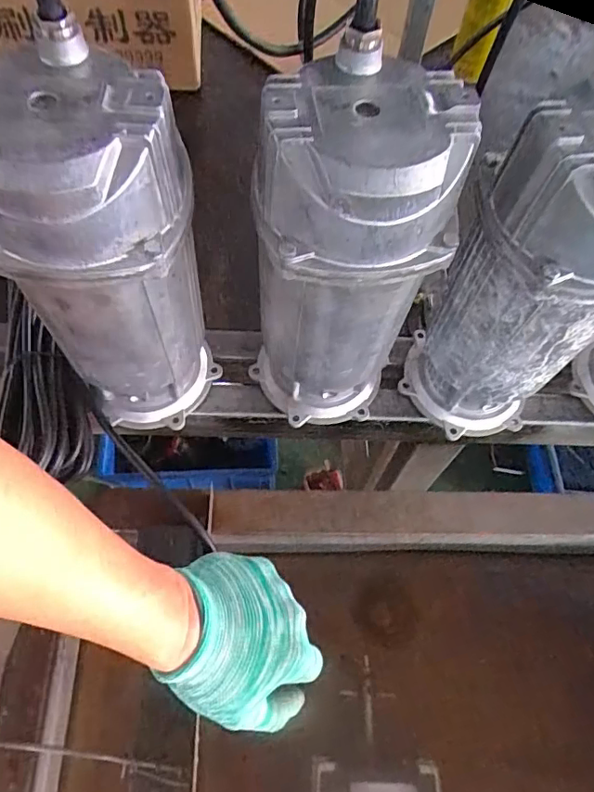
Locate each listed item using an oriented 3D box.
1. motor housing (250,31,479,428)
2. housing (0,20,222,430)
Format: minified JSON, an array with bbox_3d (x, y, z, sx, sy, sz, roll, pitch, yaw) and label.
[{"bbox_3d":[0.028,-0.082,0.417,0.120,0.305,0.115,2,61,-3],"label":"motor housing"},{"bbox_3d":[-0.139,-0.075,0.399,0.126,0.304,0.104,11,61,2],"label":"housing"}]

